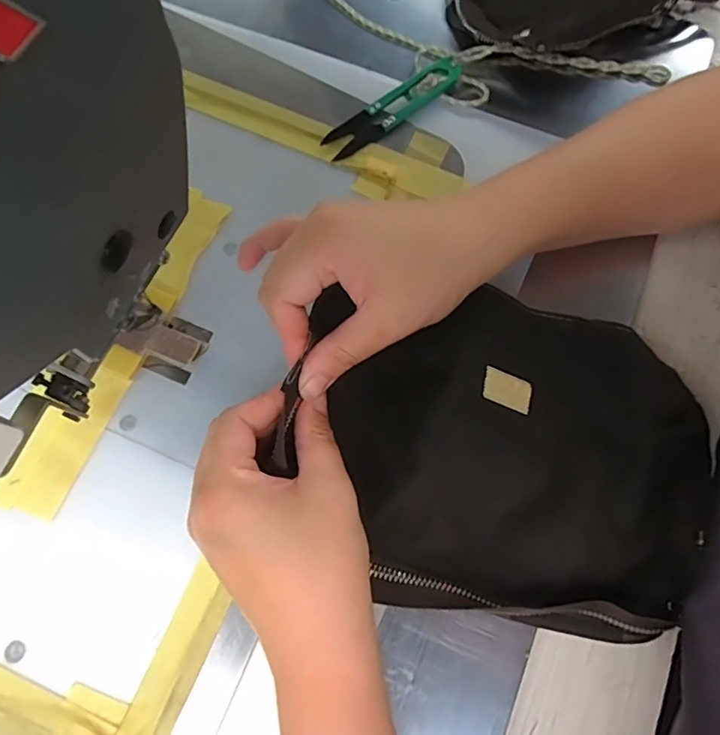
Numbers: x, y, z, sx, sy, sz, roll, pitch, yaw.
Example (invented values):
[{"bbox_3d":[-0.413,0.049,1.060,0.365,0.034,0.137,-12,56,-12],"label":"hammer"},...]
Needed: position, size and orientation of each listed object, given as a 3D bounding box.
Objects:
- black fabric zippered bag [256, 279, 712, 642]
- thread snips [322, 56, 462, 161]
[{"bbox_3d":[0.075,0.038,0.259,0.219,0.036,0.160,17,75,-1],"label":"black fabric zippered bag"},{"bbox_3d":[0.022,-0.171,0.340,0.104,0.013,0.024,-38,75,-12],"label":"thread snips"}]

